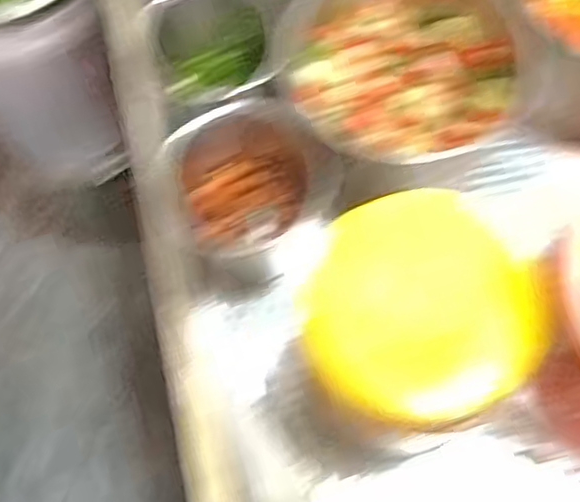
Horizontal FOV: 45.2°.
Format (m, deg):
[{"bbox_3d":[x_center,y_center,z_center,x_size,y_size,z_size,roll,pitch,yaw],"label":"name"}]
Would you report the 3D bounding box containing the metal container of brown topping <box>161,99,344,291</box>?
[{"bbox_3d":[-0.029,-0.048,0.515,0.106,0.072,0.113,0,68,0],"label":"metal container of brown topping"}]

